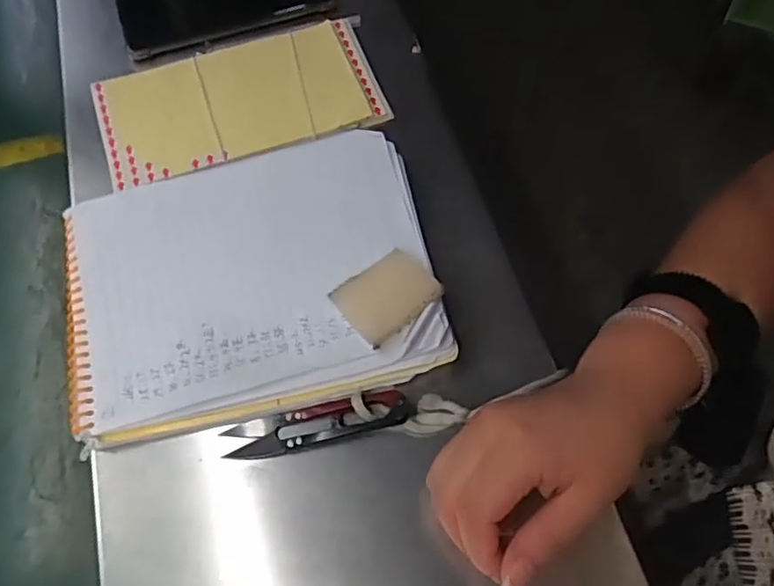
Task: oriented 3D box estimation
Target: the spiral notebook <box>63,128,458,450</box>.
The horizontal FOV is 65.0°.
[{"bbox_3d":[-0.082,-0.010,0.363,0.213,0.012,0.160,-13,69,-4],"label":"spiral notebook"}]

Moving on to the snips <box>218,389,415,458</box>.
[{"bbox_3d":[-0.038,0.072,0.334,0.101,0.019,0.023,-10,62,-7],"label":"snips"}]

